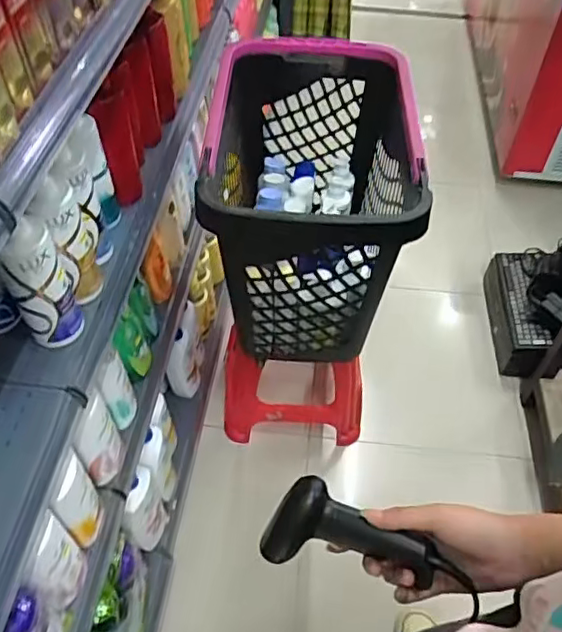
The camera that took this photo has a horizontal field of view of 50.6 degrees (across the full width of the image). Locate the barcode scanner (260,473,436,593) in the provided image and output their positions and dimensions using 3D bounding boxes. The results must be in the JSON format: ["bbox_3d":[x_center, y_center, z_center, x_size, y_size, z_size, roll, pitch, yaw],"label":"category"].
[{"bbox_3d":[0.059,0.193,0.551,0.148,0.056,0.079,7,91,15],"label":"barcode scanner"}]

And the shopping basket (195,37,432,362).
[{"bbox_3d":[0.042,-0.229,1.192,0.361,0.420,0.513,-1,50,-4],"label":"shopping basket"}]

